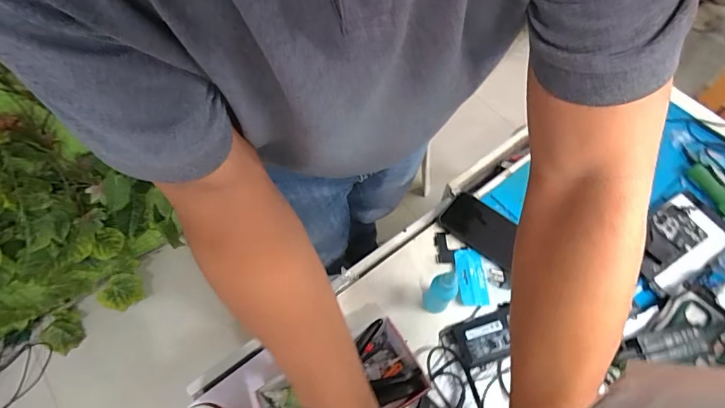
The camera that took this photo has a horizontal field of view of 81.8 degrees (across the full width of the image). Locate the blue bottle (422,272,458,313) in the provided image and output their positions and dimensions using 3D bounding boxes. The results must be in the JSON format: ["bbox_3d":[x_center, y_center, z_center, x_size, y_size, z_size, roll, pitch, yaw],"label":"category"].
[{"bbox_3d":[0.104,0.121,0.565,0.032,0.109,0.025,28,63,14],"label":"blue bottle"}]

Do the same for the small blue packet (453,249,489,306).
[{"bbox_3d":[0.161,0.107,0.623,0.043,0.013,0.089,2,60,0],"label":"small blue packet"}]

